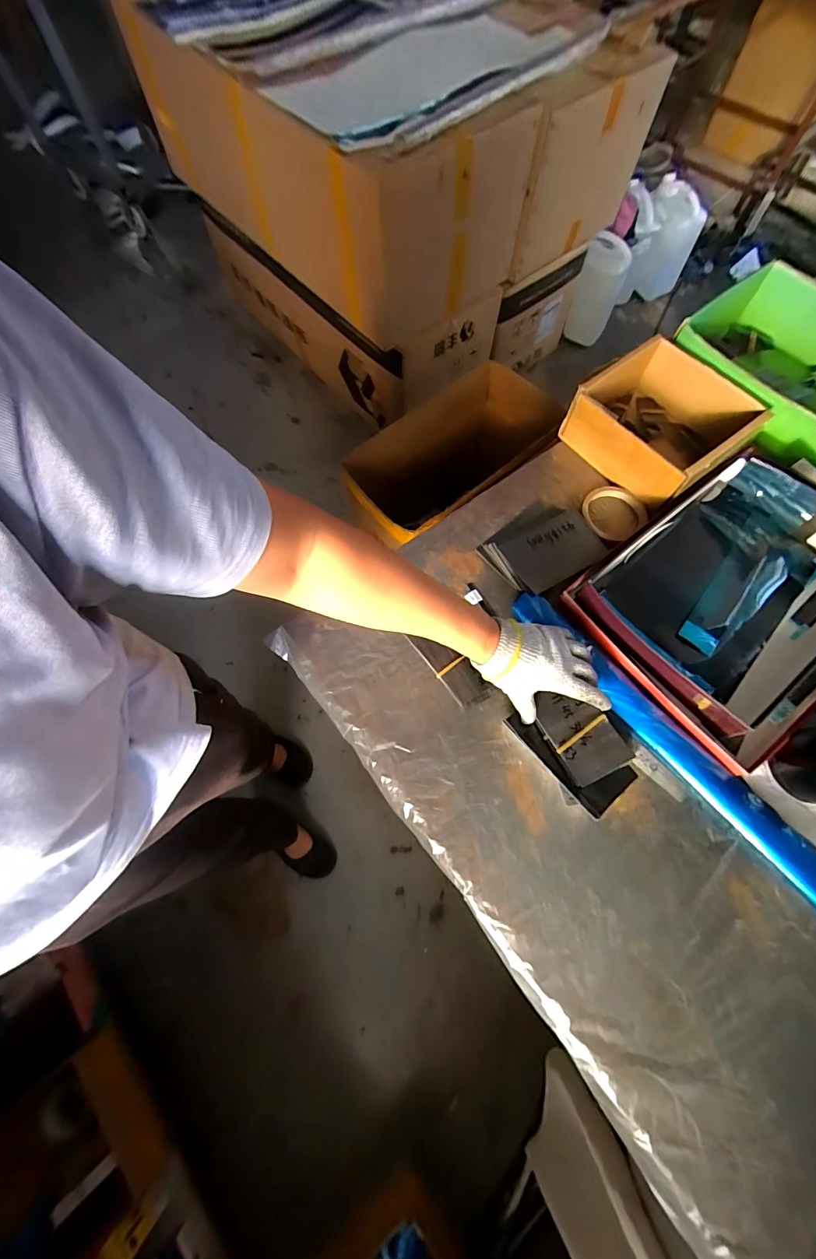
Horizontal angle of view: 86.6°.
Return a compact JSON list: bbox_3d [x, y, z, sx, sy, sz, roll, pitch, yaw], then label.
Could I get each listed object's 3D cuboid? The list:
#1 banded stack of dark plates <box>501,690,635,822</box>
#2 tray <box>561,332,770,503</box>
[{"bbox_3d":[0.195,0.132,0.499,0.090,0.023,0.131,-36,73,-12],"label":"banded stack of dark plates"},{"bbox_3d":[0.370,-0.302,0.620,0.213,0.084,0.198,-39,74,-13],"label":"tray"}]

